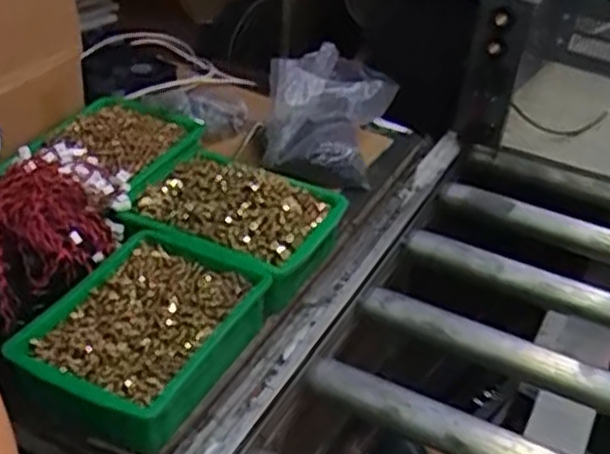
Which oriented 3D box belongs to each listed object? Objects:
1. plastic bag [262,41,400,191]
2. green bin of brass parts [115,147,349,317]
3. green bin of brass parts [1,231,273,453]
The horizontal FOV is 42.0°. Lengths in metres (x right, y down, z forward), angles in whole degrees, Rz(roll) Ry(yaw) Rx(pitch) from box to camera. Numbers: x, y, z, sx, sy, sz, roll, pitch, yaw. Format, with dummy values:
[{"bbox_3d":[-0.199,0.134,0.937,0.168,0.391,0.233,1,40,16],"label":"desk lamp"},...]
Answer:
[{"bbox_3d":[0.034,-0.165,1.148,0.172,0.141,0.170,9,36,7],"label":"plastic bag"},{"bbox_3d":[-0.087,-0.009,0.992,0.235,0.088,0.180,18,38,19],"label":"green bin of brass parts"},{"bbox_3d":[-0.171,0.120,0.850,0.185,0.084,0.237,19,38,20],"label":"green bin of brass parts"}]

